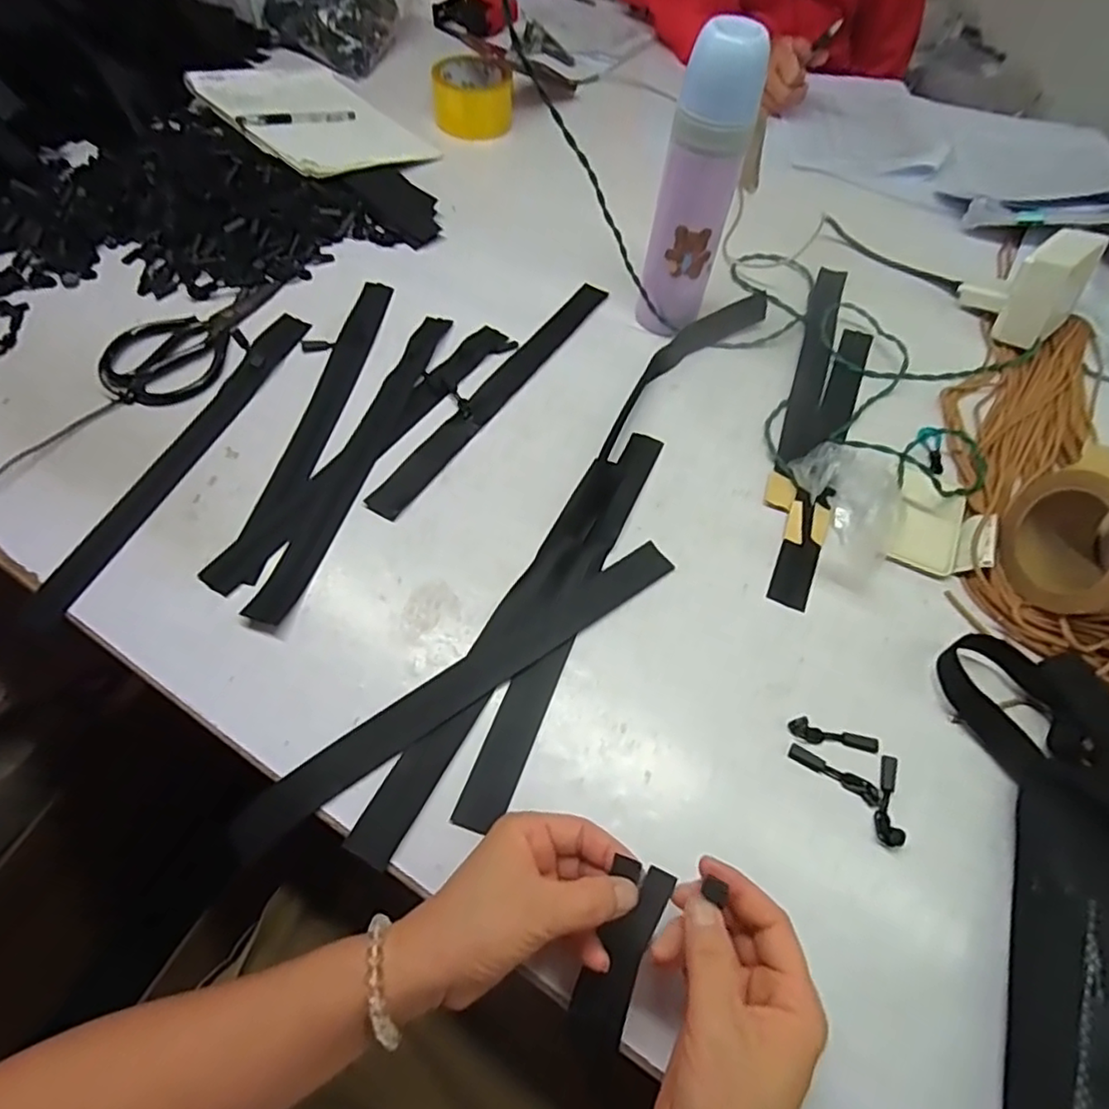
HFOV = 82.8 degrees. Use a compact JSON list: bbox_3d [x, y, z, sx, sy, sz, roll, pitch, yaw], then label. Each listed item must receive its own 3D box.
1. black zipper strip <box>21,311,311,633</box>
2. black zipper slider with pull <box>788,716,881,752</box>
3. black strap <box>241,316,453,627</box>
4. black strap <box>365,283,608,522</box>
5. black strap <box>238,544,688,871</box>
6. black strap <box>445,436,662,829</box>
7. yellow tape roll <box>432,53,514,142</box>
[{"bbox_3d":[-0.315,-0.091,0.537,0.037,0.009,0.351,15,59,11],"label":"black zipper strip"},{"bbox_3d":[0.196,0.127,0.436,0.063,0.009,0.013,14,60,4],"label":"black zipper slider with pull"},{"bbox_3d":[-0.167,-0.095,0.549,0.033,0.007,0.353,13,59,9],"label":"black strap"},{"bbox_3d":[-0.051,-0.161,0.597,0.030,0.004,0.353,30,62,13],"label":"black strap"},{"bbox_3d":[-0.057,0.087,0.446,0.354,0.005,0.033,-32,67,-21],"label":"black strap"},{"bbox_3d":[0.015,0.032,0.483,0.031,0.004,0.354,21,61,8],"label":"black strap"},{"bbox_3d":[-0.109,-0.608,0.827,0.105,0.052,0.099,-10,61,-10],"label":"yellow tape roll"}]

